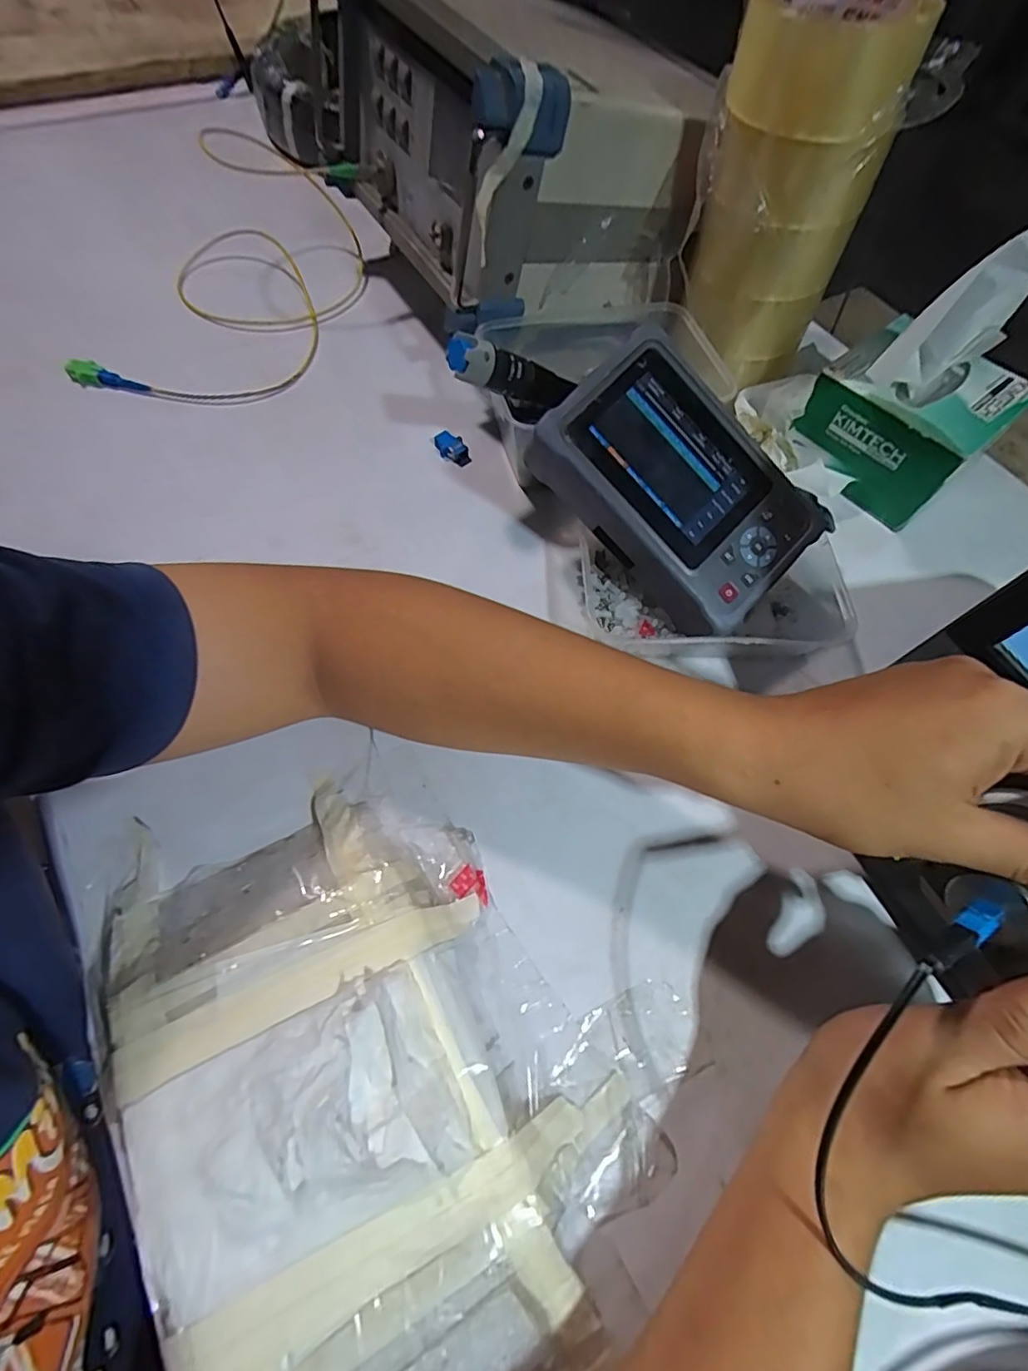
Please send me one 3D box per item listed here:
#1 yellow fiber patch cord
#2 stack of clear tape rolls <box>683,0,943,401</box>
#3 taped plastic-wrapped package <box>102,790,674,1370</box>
[{"bbox_3d":[-0.241,-0.352,0.484,0.165,0.092,0.264,14,62,4],"label":"yellow fiber patch cord"},{"bbox_3d":[0.188,-0.342,0.402,0.111,0.194,0.092,24,63,9],"label":"stack of clear tape rolls"},{"bbox_3d":[-0.067,0.162,0.256,0.195,0.055,0.237,-23,66,-15],"label":"taped plastic-wrapped package"}]

